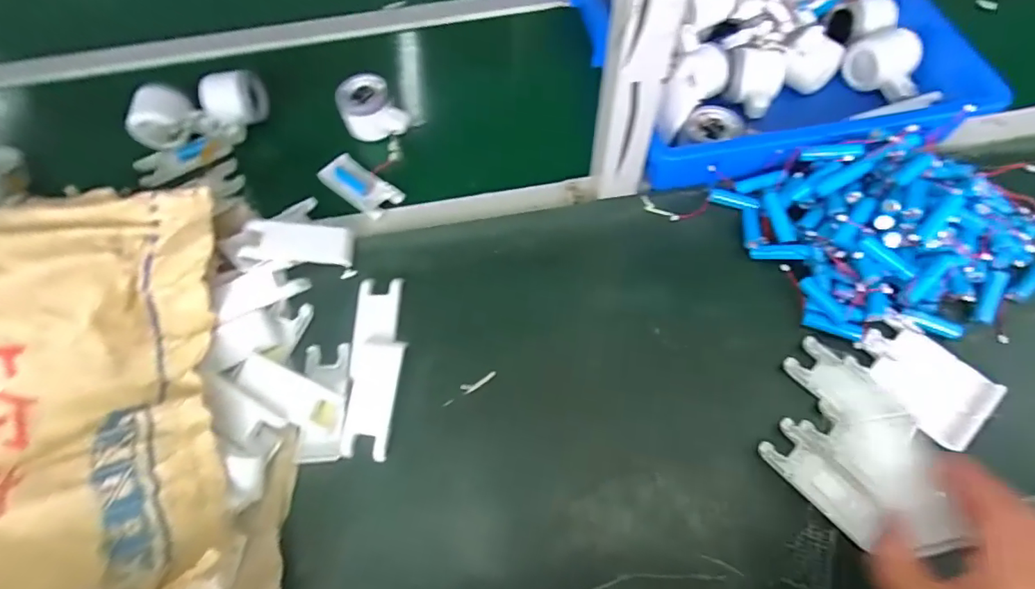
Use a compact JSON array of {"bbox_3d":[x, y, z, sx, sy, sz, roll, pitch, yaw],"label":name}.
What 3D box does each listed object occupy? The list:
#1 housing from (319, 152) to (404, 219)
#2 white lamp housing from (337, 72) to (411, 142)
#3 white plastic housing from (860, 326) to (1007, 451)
[{"bbox_3d":[-0.172,-0.118,0.567,0.096,0.014,0.045,35,70,18],"label":"housing"},{"bbox_3d":[-0.167,-0.211,0.586,0.063,0.045,0.069,-29,66,-12],"label":"white lamp housing"},{"bbox_3d":[0.350,0.072,0.442,0.079,0.012,0.103,-37,67,-15],"label":"white plastic housing"}]

